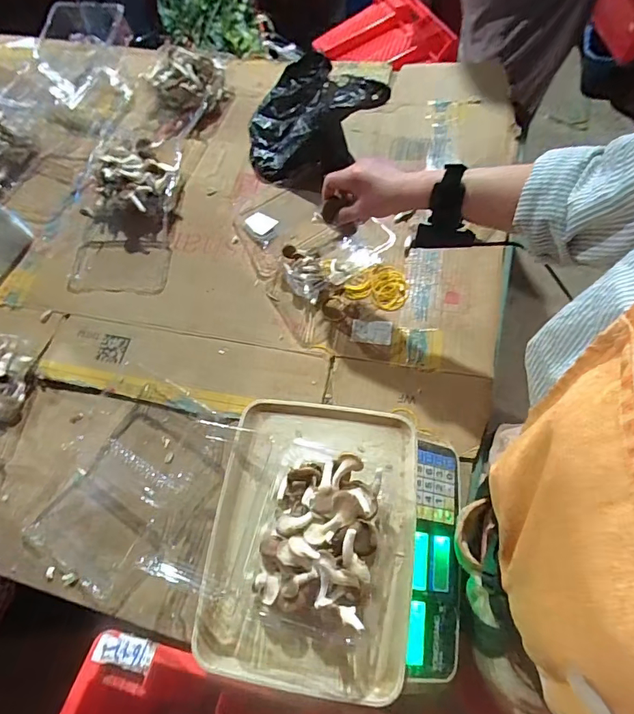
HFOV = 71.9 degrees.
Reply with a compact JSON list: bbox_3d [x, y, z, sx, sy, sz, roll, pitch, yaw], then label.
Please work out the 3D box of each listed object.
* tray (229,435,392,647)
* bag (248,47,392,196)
[{"bbox_3d":[0.001,0.188,0.460,0.144,0.072,0.198,11,66,10],"label":"tray"},{"bbox_3d":[-0.020,-0.403,0.774,0.213,0.133,0.188,32,74,15],"label":"bag"}]

